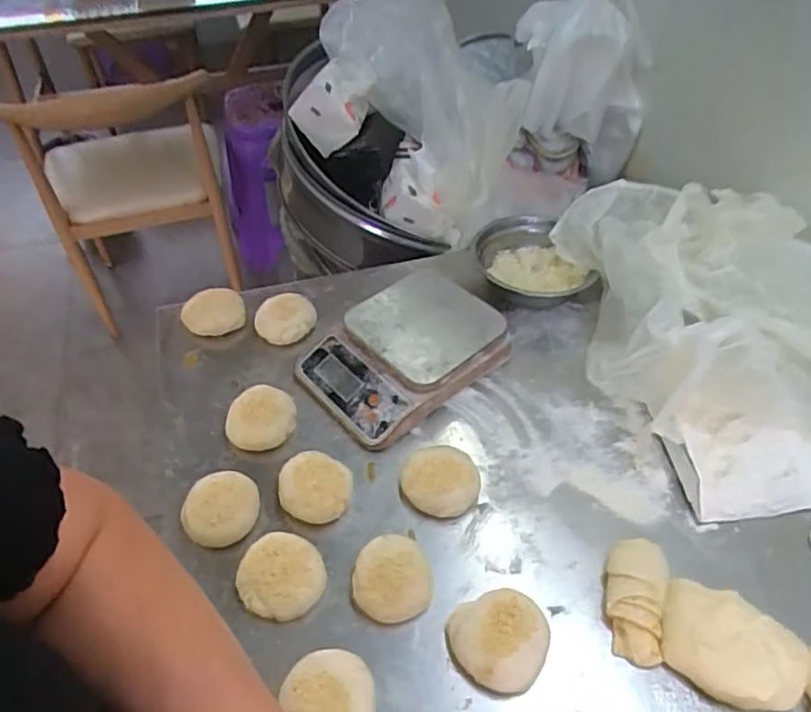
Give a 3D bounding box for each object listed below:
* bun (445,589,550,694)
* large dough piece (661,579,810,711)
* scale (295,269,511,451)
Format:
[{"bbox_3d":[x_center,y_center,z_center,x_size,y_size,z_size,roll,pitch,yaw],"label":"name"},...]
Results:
[{"bbox_3d":[0.078,0.232,0.516,0.077,0.028,0.075,0,47,0],"label":"bun"},{"bbox_3d":[0.262,0.233,0.503,0.108,0.039,0.077,25,52,22],"label":"large dough piece"},{"bbox_3d":[-0.003,-0.005,0.717,0.211,0.060,0.158,-33,55,-26],"label":"scale"}]

